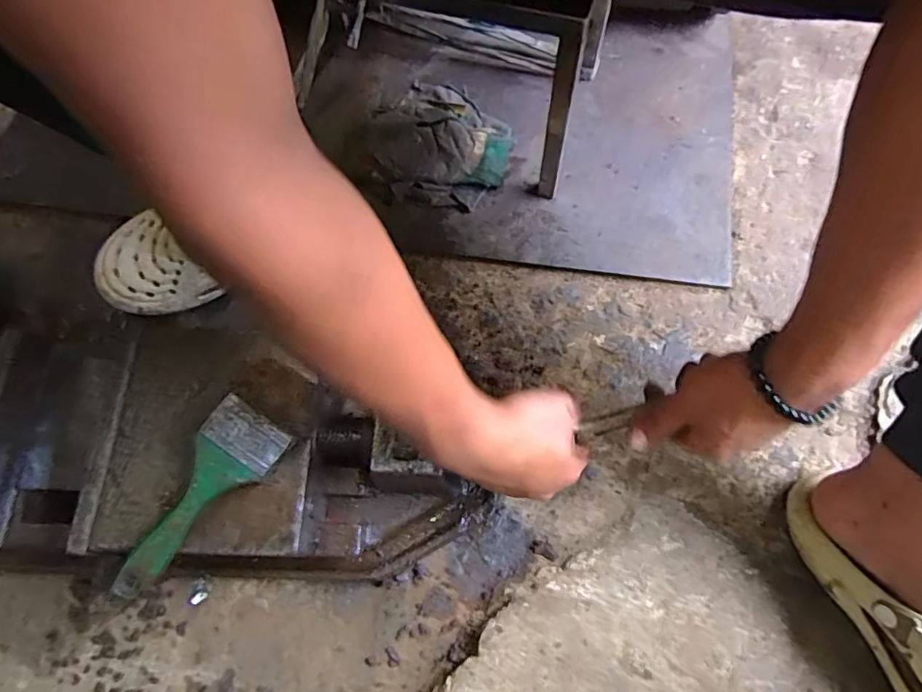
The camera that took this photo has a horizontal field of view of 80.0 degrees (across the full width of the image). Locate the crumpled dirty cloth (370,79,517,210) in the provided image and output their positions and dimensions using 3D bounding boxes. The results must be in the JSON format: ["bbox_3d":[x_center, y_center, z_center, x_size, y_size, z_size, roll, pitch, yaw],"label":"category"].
[{"bbox_3d":[-0.024,-0.234,0.621,0.154,0.044,0.162,11,70,10],"label":"crumpled dirty cloth"}]

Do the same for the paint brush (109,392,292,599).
[{"bbox_3d":[-0.190,0.111,0.393,0.055,0.008,0.150,36,81,-4],"label":"paint brush"}]

